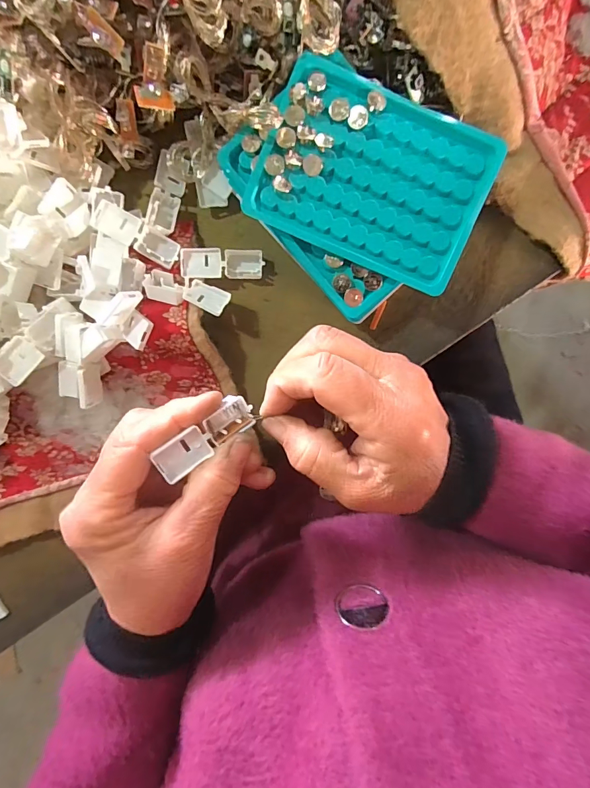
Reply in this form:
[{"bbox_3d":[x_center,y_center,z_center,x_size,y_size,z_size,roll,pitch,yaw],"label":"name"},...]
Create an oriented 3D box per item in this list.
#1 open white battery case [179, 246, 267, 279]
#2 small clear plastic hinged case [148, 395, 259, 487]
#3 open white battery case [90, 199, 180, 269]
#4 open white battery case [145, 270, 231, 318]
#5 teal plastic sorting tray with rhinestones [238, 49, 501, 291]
[{"bbox_3d":[-0.050,-0.090,0.275,0.055,0.014,0.021,-2,98,-13],"label":"open white battery case"},{"bbox_3d":[-0.047,0.023,0.208,0.055,0.010,0.019,-38,97,-21],"label":"small clear plastic hinged case"},{"bbox_3d":[-0.105,-0.105,0.263,0.054,0.011,0.019,28,98,-21],"label":"open white battery case"},{"bbox_3d":[-0.072,-0.067,0.263,0.055,0.010,0.024,13,58,2],"label":"open white battery case"},{"bbox_3d":[0.046,-0.127,0.234,0.130,0.009,0.092,24,98,-3],"label":"teal plastic sorting tray with rhinestones"}]

